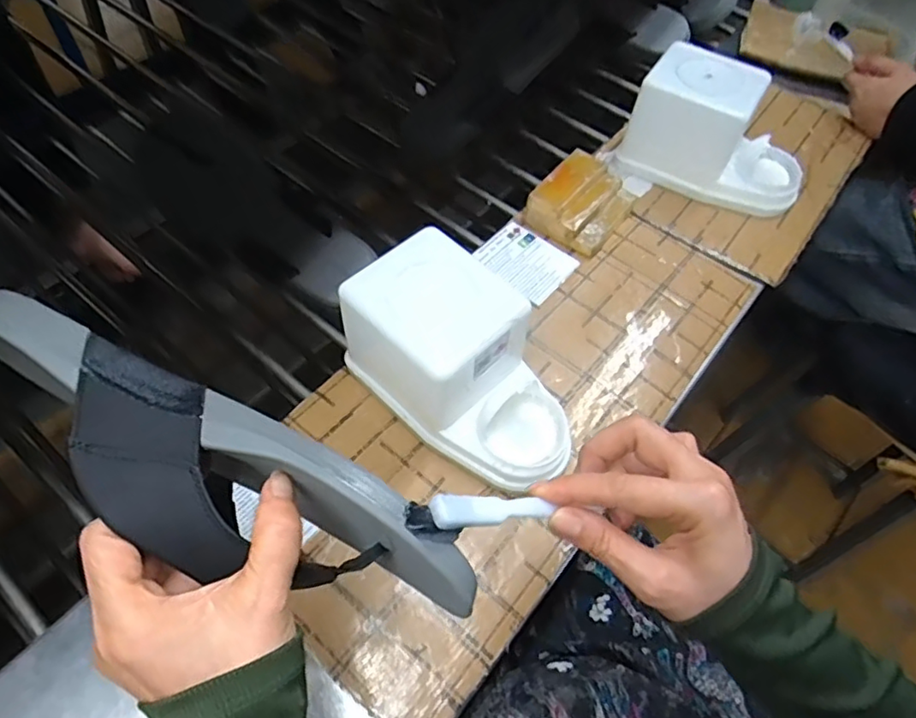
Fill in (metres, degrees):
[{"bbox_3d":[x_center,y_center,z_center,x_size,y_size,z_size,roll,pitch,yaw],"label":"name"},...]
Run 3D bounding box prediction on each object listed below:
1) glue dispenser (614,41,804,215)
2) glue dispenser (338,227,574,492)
[{"bbox_3d":[0.276,-0.232,0.620,0.172,0.106,0.096,39,63,20],"label":"glue dispenser"},{"bbox_3d":[0.005,0.010,0.437,0.106,0.110,0.179,-37,66,-24],"label":"glue dispenser"}]

